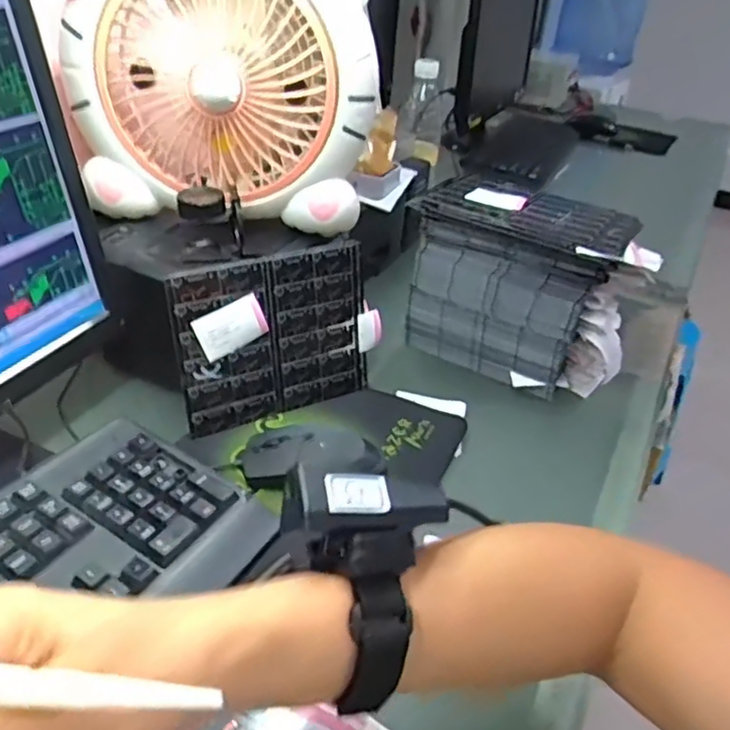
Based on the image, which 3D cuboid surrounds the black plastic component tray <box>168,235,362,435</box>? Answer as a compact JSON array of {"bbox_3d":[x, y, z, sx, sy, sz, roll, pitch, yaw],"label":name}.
[{"bbox_3d":[-0.075,-0.024,0.561,0.171,0.141,0.006,-16,28,-28],"label":"black plastic component tray"}]

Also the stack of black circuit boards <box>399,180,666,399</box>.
[{"bbox_3d":[0.169,-0.082,0.668,0.202,0.164,0.147,30,41,30],"label":"stack of black circuit boards"}]

